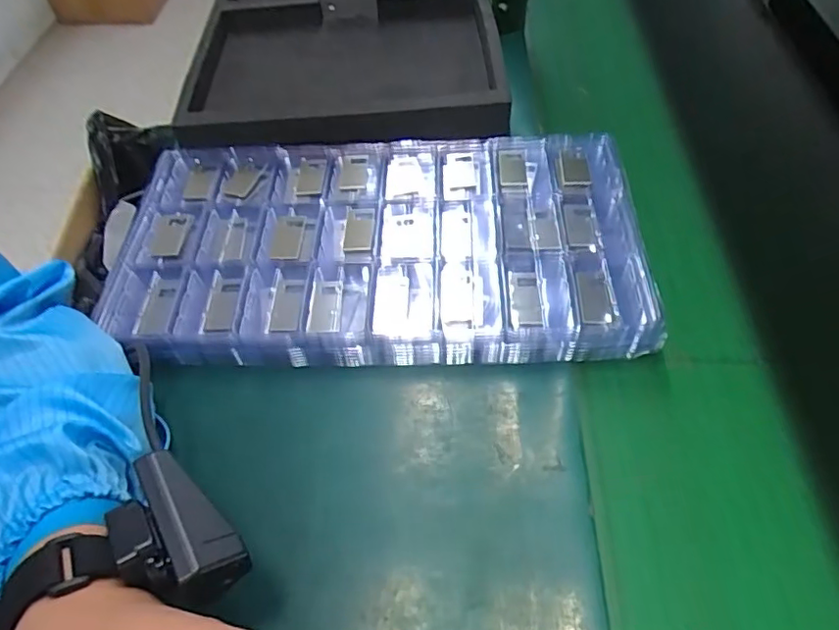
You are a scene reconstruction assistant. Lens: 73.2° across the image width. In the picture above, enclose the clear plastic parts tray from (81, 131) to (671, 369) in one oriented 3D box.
[{"bbox_3d":[-0.036,-0.057,0.442,0.395,0.033,0.211,1,54,1],"label":"clear plastic parts tray"}]

